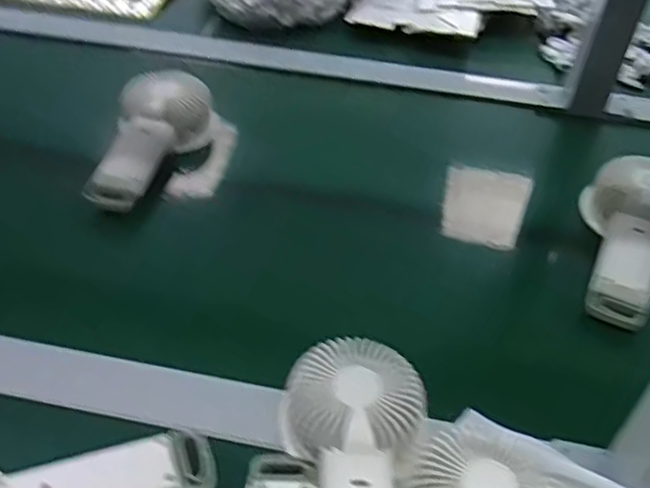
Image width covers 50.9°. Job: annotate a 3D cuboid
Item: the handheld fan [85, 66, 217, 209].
[{"bbox_3d":[-0.157,-0.091,0.613,0.074,0.057,0.163,7,43,5],"label":"handheld fan"}]

